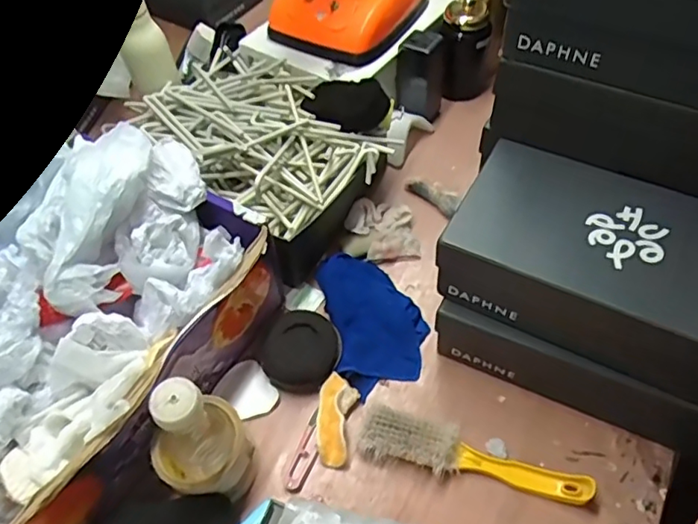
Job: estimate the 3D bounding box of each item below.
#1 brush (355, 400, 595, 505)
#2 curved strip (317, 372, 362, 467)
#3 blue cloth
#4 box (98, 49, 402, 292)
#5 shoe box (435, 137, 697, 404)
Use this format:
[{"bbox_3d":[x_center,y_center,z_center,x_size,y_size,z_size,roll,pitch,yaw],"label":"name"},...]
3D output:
[{"bbox_3d":[0.124,0.196,0.591,0.225,0.034,0.051,12,55,12],"label":"brush"},{"bbox_3d":[-0.013,0.164,0.614,0.041,0.023,0.094,3,54,6],"label":"curved strip"},{"bbox_3d":[0.022,0.062,0.701,0.116,0.035,0.183,-21,55,-12],"label":"blue cloth"},{"bbox_3d":[-0.124,-0.154,0.790,0.236,0.117,0.334,-36,59,-21],"label":"box"},{"bbox_3d":[0.253,0.003,0.553,0.298,0.100,0.155,25,59,20],"label":"shoe box"}]

